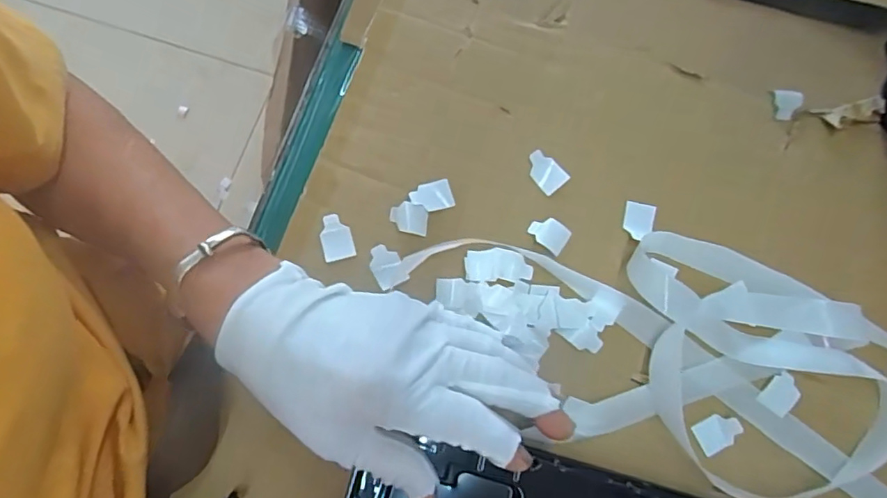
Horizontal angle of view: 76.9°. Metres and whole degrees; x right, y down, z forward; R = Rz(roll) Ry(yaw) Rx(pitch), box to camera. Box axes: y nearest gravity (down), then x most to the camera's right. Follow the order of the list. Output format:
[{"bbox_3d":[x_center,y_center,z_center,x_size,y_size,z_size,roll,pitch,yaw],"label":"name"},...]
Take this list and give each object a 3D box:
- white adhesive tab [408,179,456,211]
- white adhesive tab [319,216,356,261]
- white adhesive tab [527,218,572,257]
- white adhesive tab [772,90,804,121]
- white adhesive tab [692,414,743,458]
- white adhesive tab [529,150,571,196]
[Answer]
[{"bbox_3d":[-0.008,-0.032,0.336,0.027,0.004,0.017,-14,88,-22],"label":"white adhesive tab"},{"bbox_3d":[-0.063,-0.007,0.327,0.018,0.004,0.026,-16,78,-5],"label":"white adhesive tab"},{"bbox_3d":[0.063,-0.009,0.333,0.024,0.004,0.017,34,78,6],"label":"white adhesive tab"},{"bbox_3d":[0.225,-0.094,0.363,0.019,0.004,0.020,4,77,-1],"label":"white adhesive tab"},{"bbox_3d":[0.152,0.102,0.308,0.023,0.006,0.018,-27,79,-7],"label":"white adhesive tab"},{"bbox_3d":[0.062,-0.047,0.342,0.017,0.006,0.026,-42,81,-10],"label":"white adhesive tab"}]

